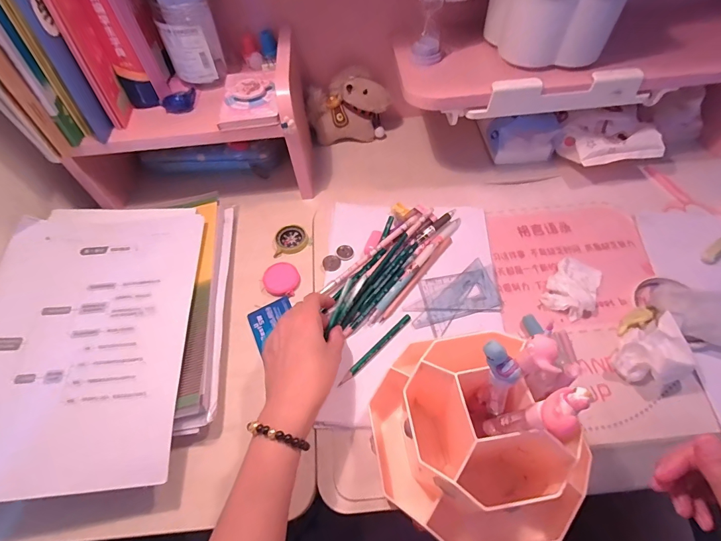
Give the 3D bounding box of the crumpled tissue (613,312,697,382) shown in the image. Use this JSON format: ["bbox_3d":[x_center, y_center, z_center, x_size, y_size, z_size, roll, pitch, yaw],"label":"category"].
[{"bbox_3d":[0.300,0.087,0.380,0.068,0.045,0.056,-20,57,-9],"label":"crumpled tissue"}]

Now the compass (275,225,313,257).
[{"bbox_3d":[-0.097,-0.043,0.513,0.051,0.010,0.043,-20,57,-9],"label":"compass"}]

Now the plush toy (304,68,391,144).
[{"bbox_3d":[-0.020,-0.262,0.602,0.128,0.106,0.052,-8,55,-1],"label":"plush toy"}]

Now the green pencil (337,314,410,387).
[{"bbox_3d":[0.018,0.087,0.415,0.009,0.005,0.109,38,66,26],"label":"green pencil"}]

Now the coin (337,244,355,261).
[{"bbox_3d":[-0.020,-0.024,0.490,0.021,0.008,0.021,-2,55,3],"label":"coin"}]

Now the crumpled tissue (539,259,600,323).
[{"bbox_3d":[0.260,0.016,0.443,0.055,0.021,0.085,32,63,23],"label":"crumpled tissue"}]

